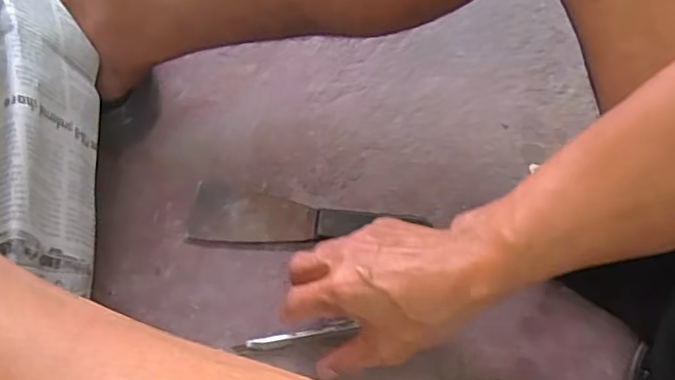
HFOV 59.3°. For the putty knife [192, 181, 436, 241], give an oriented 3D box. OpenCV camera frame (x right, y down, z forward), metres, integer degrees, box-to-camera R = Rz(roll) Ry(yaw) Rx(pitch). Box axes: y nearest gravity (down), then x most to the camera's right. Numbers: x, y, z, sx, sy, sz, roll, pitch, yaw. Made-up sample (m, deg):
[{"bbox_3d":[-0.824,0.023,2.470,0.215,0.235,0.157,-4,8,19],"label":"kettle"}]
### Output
[{"bbox_3d":[-0.028,0.020,0.489,0.182,0.016,0.048,3,67,-2],"label":"putty knife"}]

